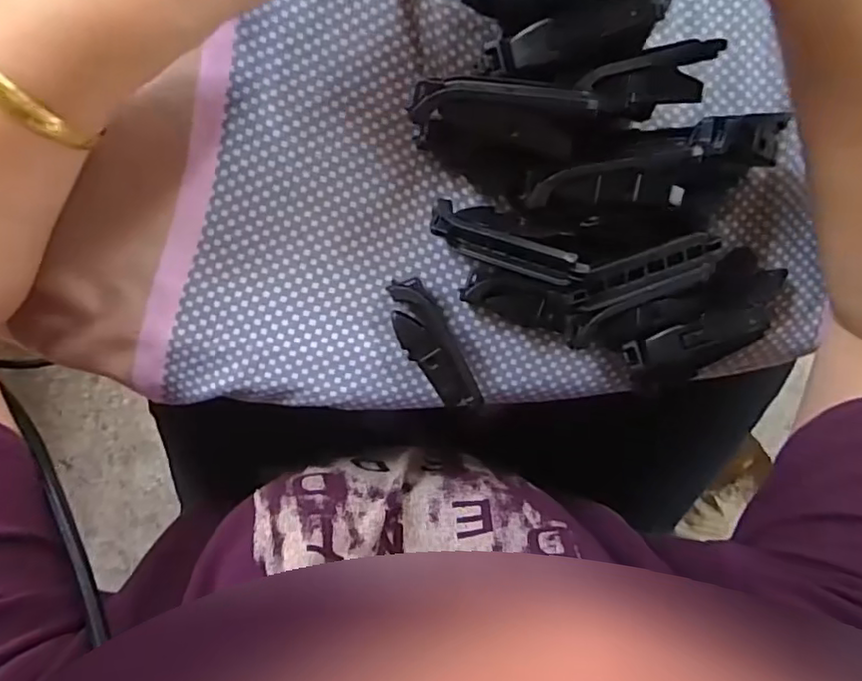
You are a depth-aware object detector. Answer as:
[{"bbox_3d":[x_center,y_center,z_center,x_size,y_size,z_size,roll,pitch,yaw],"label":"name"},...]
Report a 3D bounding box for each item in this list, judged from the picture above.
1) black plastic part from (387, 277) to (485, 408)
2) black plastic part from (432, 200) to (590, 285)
[{"bbox_3d":[0.001,0.003,0.289,0.023,0.015,0.068,-31,99,-1],"label":"black plastic part"},{"bbox_3d":[0.033,-0.043,0.266,0.072,0.014,0.021,26,94,20],"label":"black plastic part"}]

